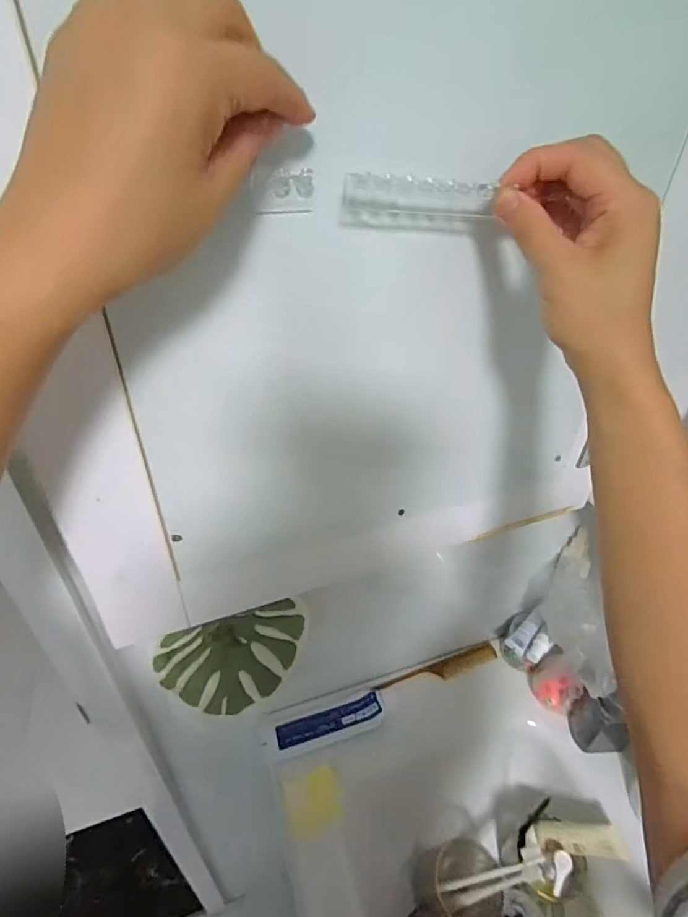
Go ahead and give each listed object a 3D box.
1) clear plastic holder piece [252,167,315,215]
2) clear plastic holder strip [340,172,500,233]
[{"bbox_3d":[-0.029,-0.132,0.233,0.032,0.021,0.007,-14,48,-19],"label":"clear plastic holder piece"},{"bbox_3d":[0.042,-0.143,0.264,0.093,0.027,0.010,-7,37,-20],"label":"clear plastic holder strip"}]

